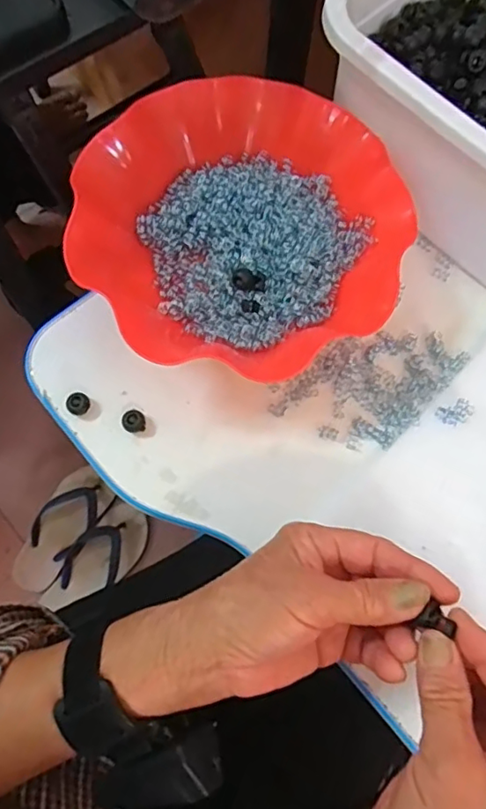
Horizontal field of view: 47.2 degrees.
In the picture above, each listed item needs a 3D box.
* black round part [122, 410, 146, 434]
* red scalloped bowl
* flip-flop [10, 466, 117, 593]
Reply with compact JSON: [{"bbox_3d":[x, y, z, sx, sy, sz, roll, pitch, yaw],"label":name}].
[{"bbox_3d":[-0.075,0.012,0.385,0.015,0.011,0.014,1,72,-2],"label":"black round part"},{"bbox_3d":[0.001,-0.129,0.396,0.218,0.053,0.205,1,72,-2],"label":"red scalloped bowl"},{"bbox_3d":[-0.316,0.218,0.973,0.099,0.038,0.215,28,73,7],"label":"flip-flop"}]

